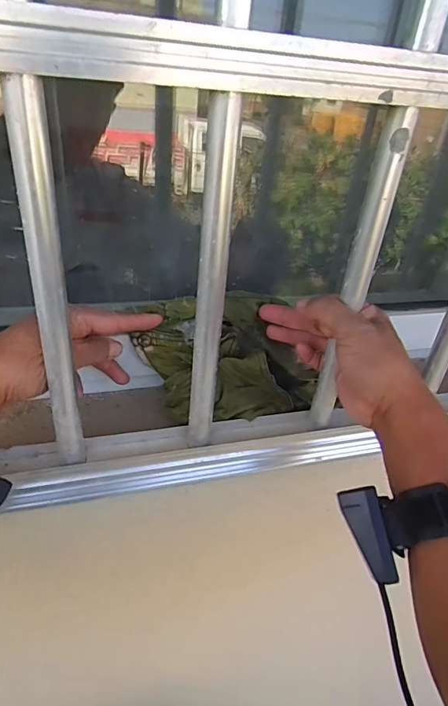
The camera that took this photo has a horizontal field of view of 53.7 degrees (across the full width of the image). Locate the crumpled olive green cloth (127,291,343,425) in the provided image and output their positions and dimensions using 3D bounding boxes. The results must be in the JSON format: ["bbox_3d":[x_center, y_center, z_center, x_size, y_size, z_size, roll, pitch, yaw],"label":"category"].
[{"bbox_3d":[0.011,0.005,0.463,0.182,0.113,0.079,-4,35,-15],"label":"crumpled olive green cloth"}]

